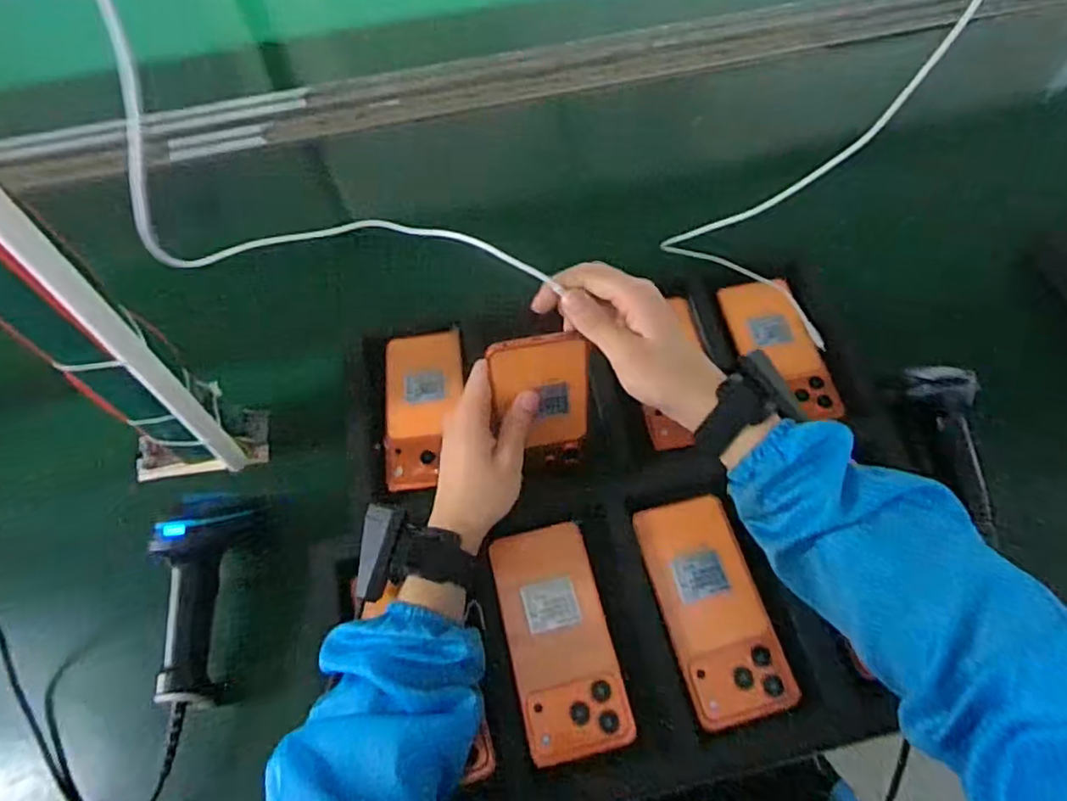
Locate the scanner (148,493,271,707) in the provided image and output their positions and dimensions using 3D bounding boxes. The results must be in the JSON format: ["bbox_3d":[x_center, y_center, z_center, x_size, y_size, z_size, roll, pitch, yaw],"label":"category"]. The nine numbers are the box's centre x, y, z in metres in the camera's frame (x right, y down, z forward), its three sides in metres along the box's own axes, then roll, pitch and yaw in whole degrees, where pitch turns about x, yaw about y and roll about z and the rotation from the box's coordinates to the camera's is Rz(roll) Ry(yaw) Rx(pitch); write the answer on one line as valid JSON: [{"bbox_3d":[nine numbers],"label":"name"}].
[{"bbox_3d":[-0.276,0.156,0.522,0.051,0.069,0.160,-2,61,2],"label":"scanner"}]

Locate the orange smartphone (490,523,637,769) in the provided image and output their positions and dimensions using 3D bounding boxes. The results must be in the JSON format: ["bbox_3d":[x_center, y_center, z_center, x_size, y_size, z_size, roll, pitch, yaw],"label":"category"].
[{"bbox_3d":[0.019,0.177,0.487,0.075,0.008,0.162,-13,61,-5],"label":"orange smartphone"}]

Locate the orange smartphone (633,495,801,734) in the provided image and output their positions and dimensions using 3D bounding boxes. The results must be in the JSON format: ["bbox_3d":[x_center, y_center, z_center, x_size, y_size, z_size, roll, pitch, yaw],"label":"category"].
[{"bbox_3d":[0.135,0.154,0.489,0.074,0.012,0.161,-13,61,-5],"label":"orange smartphone"}]

